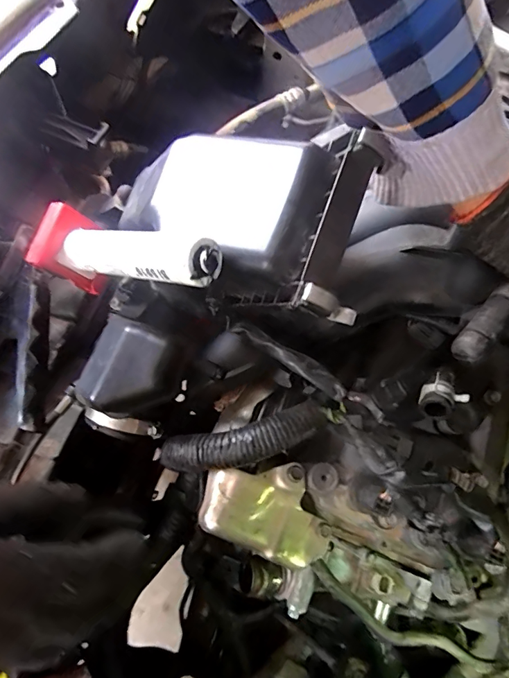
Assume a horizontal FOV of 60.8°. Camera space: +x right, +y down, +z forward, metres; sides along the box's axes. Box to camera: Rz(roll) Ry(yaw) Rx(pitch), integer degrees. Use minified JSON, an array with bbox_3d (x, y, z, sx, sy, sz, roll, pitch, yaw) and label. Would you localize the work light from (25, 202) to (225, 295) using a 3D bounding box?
[{"bbox_3d":[-0.093,-0.058,0.309,0.176,0.062,0.048,13,67,35],"label":"work light"}]

